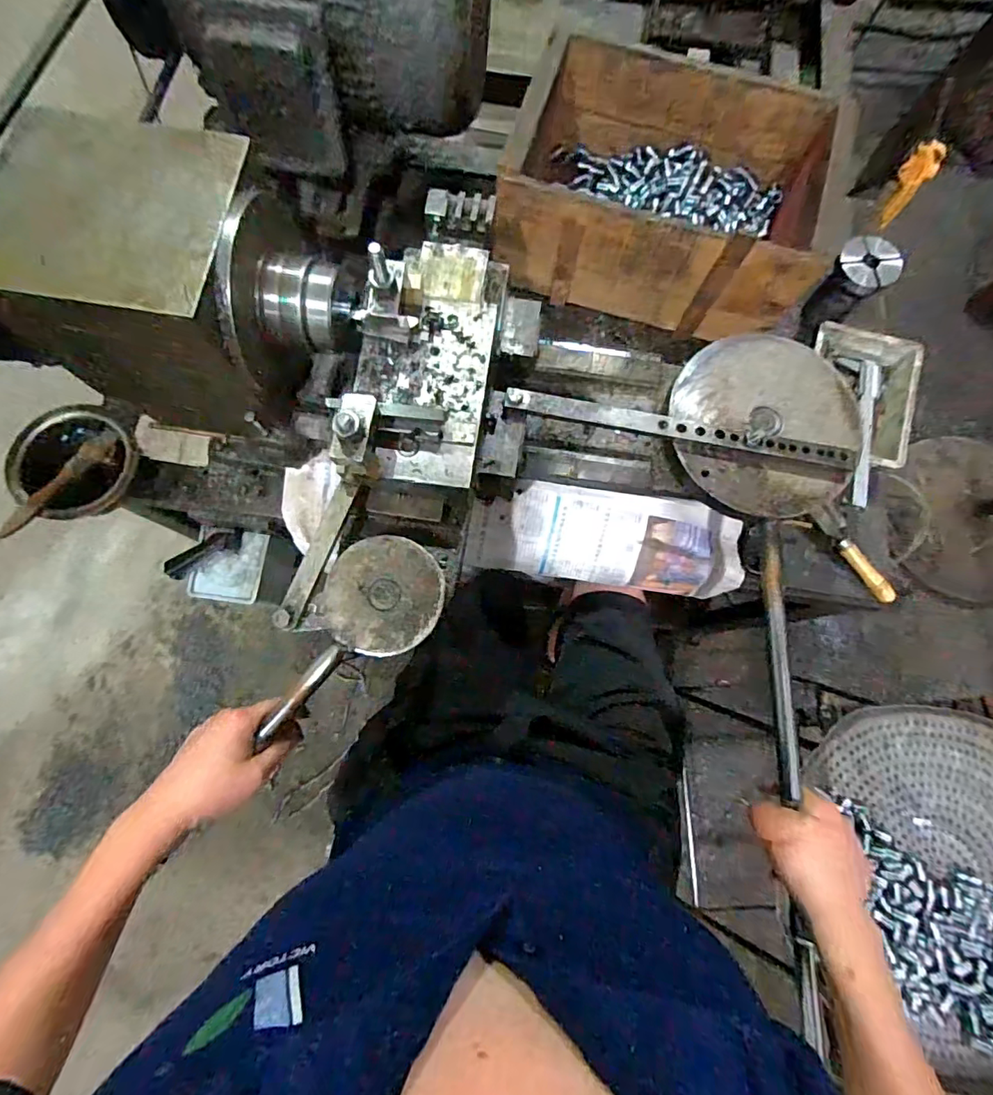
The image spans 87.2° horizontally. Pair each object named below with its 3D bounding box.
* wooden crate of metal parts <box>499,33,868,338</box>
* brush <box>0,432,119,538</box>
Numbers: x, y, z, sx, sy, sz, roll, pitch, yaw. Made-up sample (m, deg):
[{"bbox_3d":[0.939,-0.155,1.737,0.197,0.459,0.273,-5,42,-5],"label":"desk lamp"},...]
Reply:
[{"bbox_3d":[0.197,-0.431,0.625,0.347,0.153,0.253,14,76,3],"label":"wooden crate of metal parts"},{"bbox_3d":[-0.474,-0.069,0.571,0.022,0.021,0.146,33,69,3],"label":"brush"}]

